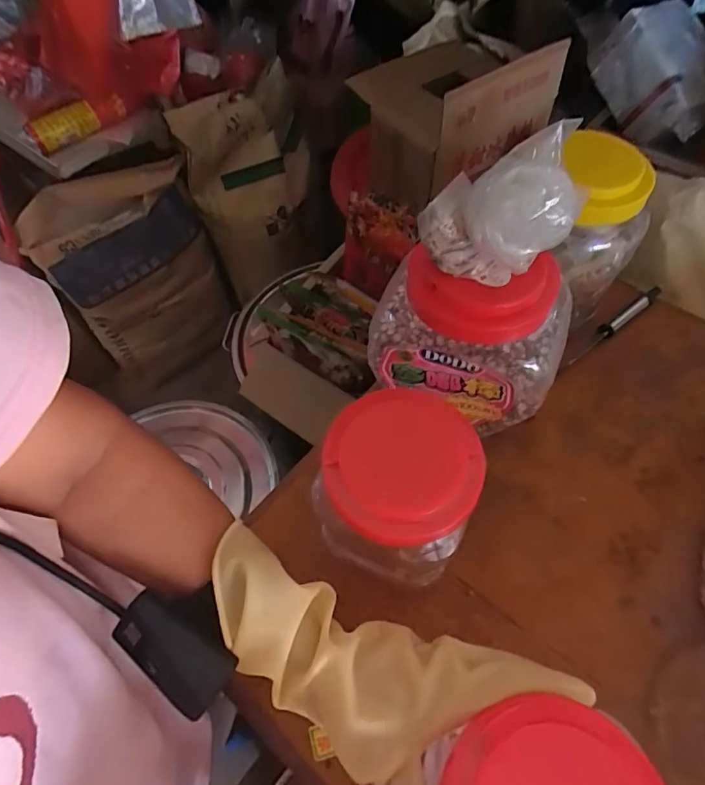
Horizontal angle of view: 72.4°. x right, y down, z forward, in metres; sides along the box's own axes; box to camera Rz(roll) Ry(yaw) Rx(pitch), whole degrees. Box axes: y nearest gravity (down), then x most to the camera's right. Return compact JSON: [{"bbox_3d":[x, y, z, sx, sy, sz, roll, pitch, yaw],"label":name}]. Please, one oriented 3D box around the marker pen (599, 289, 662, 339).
[{"bbox_3d":[0.335,-0.097,0.583,0.104,0.011,0.015,-34,63,-17],"label":"marker pen"}]

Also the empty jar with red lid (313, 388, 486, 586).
[{"bbox_3d":[0.036,0.081,0.393,0.111,0.138,0.103,-1,58,2],"label":"empty jar with red lid"}]

